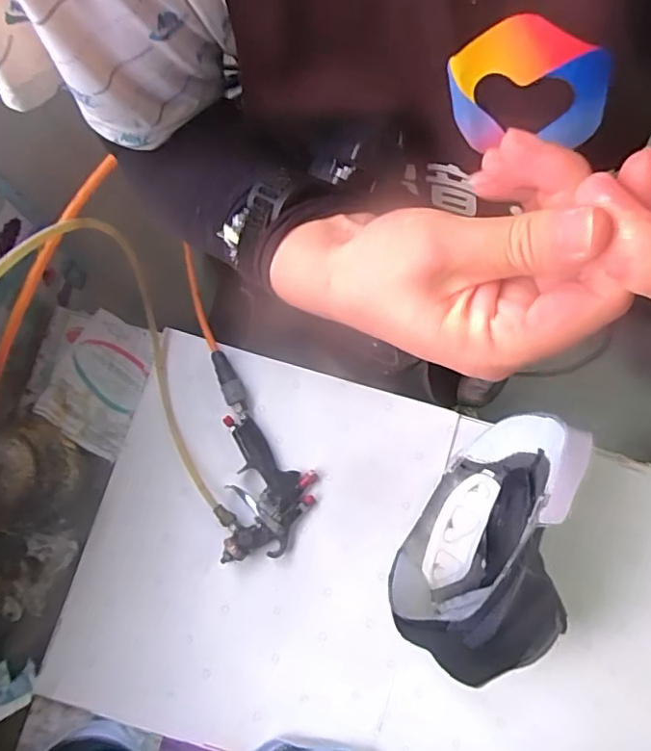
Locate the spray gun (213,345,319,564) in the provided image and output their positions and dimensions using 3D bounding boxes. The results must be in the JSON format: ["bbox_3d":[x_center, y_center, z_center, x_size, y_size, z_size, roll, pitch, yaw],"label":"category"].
[{"bbox_3d":[-0.077,0.097,0.694,0.118,0.031,0.247,-2,80,0],"label":"spray gun"}]

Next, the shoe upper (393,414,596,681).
[{"bbox_3d":[0.190,0.180,0.599,0.149,0.187,0.273,32,81,6],"label":"shoe upper"}]

